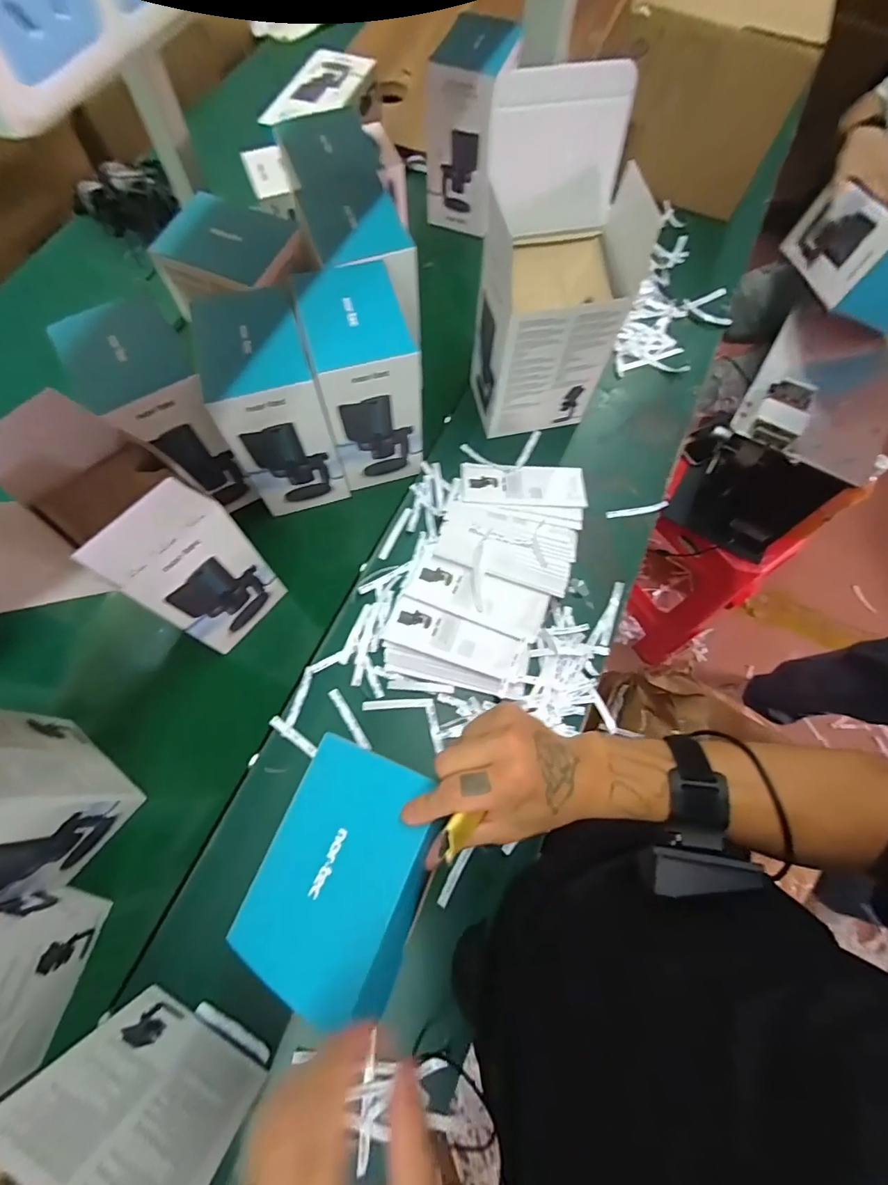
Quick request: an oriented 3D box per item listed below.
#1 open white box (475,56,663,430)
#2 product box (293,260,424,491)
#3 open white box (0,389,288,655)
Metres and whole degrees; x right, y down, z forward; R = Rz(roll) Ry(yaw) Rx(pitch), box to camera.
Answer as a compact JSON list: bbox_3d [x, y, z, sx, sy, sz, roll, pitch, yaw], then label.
[{"bbox_3d":[0.132,-0.372,0.608,0.155,0.359,0.132,-11,66,-8],"label":"open white box"},{"bbox_3d":[-0.103,-0.265,0.644,0.123,0.226,0.144,-15,67,-10],"label":"product box"},{"bbox_3d":[-0.335,-0.026,0.510,0.150,0.308,0.222,37,68,13],"label":"open white box"}]

